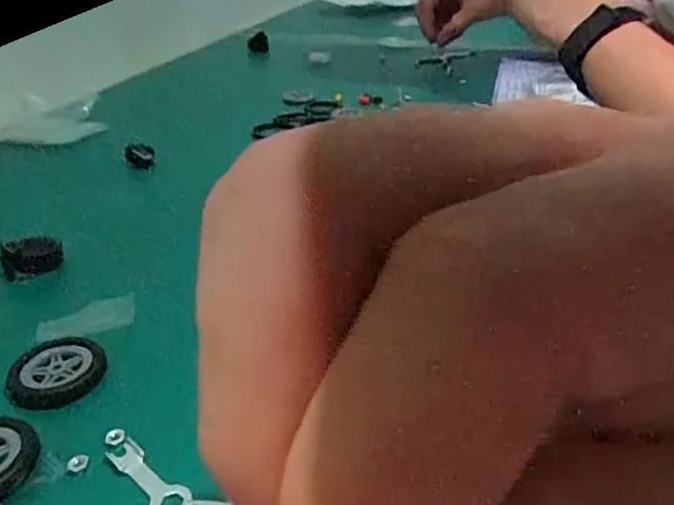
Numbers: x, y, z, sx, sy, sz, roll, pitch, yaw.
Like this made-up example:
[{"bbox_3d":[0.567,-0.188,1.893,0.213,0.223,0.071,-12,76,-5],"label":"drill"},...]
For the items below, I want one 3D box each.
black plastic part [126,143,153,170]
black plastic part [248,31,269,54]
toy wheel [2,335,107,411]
[{"bbox_3d":[-0.150,-0.073,0.444,0.021,0.022,0.009,-14,34,-20],"label":"black plastic part"},{"bbox_3d":[-0.107,-0.285,0.786,0.028,0.039,0.008,4,64,-1],"label":"black plastic part"},{"bbox_3d":[-0.117,0.050,0.244,0.037,0.008,0.037,-2,30,1],"label":"toy wheel"}]

